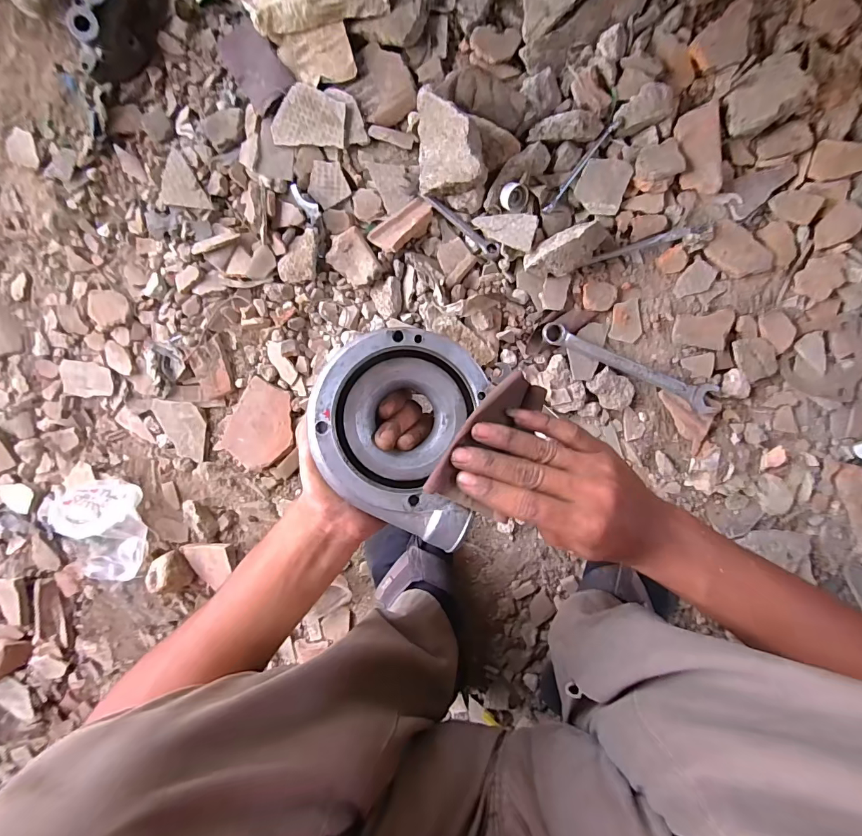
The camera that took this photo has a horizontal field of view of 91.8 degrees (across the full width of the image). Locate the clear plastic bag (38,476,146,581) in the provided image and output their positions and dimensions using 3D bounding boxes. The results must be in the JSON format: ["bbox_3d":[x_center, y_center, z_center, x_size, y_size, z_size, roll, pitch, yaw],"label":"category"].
[{"bbox_3d":[-0.447,0.156,0.549,0.121,0.072,0.134,24,98,3],"label":"clear plastic bag"}]

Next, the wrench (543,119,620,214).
[{"bbox_3d":[0.165,-0.277,0.457,0.009,0.012,0.124,39,99,1],"label":"wrench"}]

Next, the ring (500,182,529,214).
[{"bbox_3d":[0.092,-0.244,0.461,0.030,0.014,0.025,0,96,6],"label":"ring"}]

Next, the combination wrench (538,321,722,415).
[{"bbox_3d":[0.226,-0.060,0.474,0.207,0.013,0.029,25,98,3],"label":"combination wrench"}]

